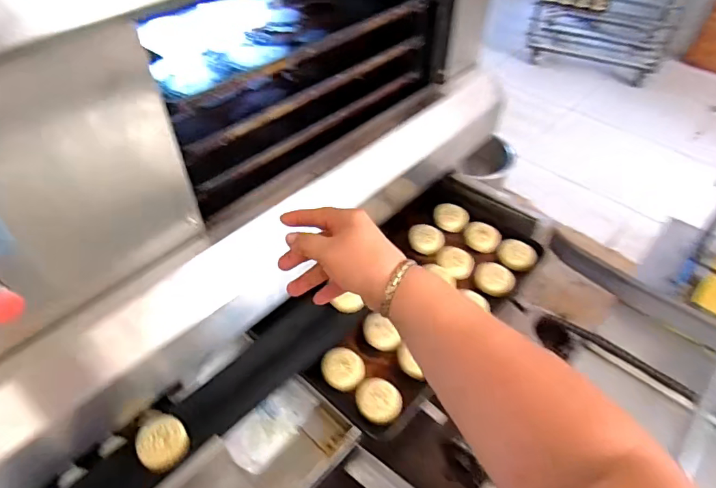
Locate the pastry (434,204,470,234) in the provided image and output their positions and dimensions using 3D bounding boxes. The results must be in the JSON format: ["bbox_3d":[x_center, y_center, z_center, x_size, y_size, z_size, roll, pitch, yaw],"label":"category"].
[{"bbox_3d":[0.225,-0.064,1.155,0.083,0.023,0.078,2,45,-2],"label":"pastry"}]

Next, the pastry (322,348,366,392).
[{"bbox_3d":[-0.027,0.233,0.886,0.075,0.019,0.088,-12,47,-15],"label":"pastry"}]

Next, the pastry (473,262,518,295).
[{"bbox_3d":[0.295,0.079,1.033,0.084,0.039,0.068,15,46,11],"label":"pastry"}]

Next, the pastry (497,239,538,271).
[{"bbox_3d":[0.362,0.024,1.084,0.080,0.029,0.093,-32,55,-30],"label":"pastry"}]

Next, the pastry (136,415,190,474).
[{"bbox_3d":[-0.297,0.304,0.731,0.070,0.031,0.079,-27,53,-27],"label":"pastry"}]

